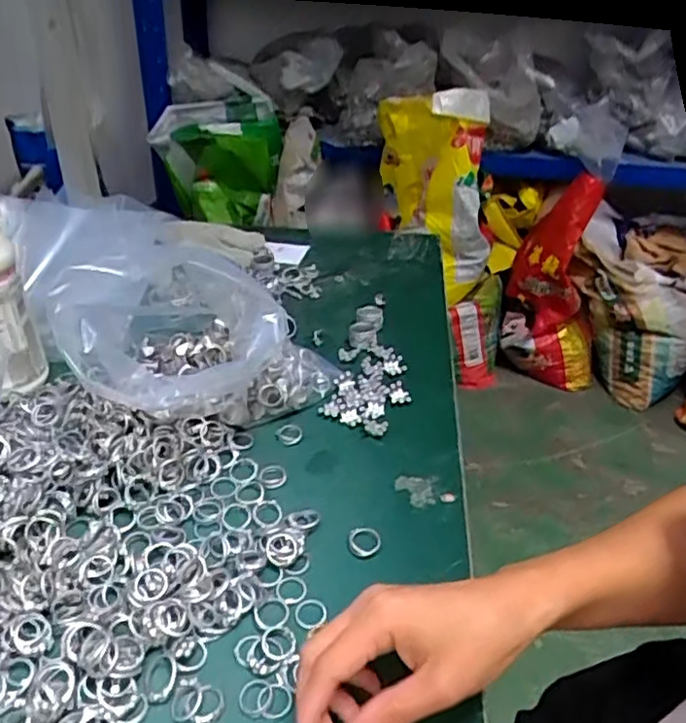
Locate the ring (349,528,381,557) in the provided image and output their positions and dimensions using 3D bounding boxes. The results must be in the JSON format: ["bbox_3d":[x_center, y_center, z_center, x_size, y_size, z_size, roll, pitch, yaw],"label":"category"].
[{"bbox_3d":[0.015,0.124,0.444,0.022,0.006,0.023,2,35,-2],"label":"ring"}]

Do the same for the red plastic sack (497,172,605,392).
[{"bbox_3d":[0.601,-0.215,1.768,0.275,0.612,0.156,19,37,20],"label":"red plastic sack"}]

